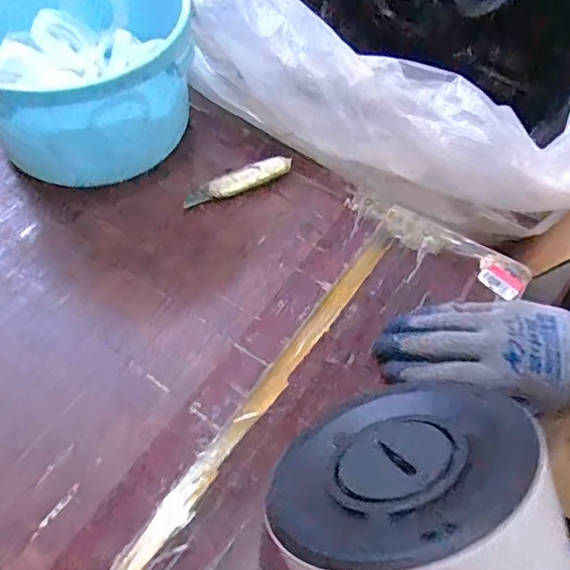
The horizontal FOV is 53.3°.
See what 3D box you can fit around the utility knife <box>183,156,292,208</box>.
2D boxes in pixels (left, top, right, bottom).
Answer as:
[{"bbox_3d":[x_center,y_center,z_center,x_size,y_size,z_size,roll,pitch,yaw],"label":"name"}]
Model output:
[{"bbox_3d":[-0.043,-0.099,0.535,0.106,0.012,0.023,-23,57,-15],"label":"utility knife"}]

